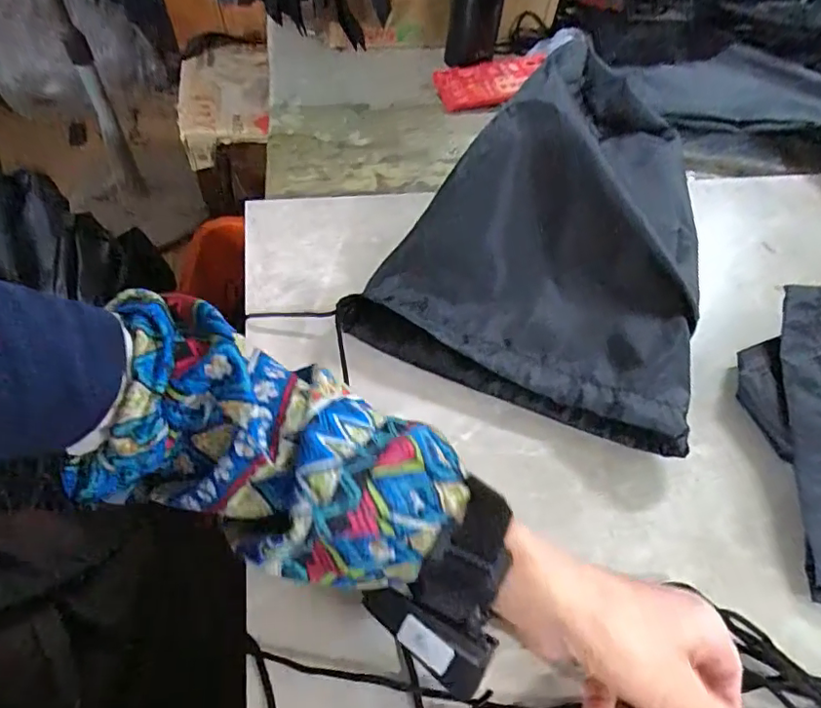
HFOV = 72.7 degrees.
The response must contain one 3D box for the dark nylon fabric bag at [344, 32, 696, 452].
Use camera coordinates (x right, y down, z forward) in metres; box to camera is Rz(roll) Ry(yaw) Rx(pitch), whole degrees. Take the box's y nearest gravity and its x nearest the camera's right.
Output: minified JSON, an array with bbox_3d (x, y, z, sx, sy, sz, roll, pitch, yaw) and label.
[{"bbox_3d":[0.152,-0.133,0.503,0.261,0.079,0.401,23,57,11],"label":"dark nylon fabric bag"}]

